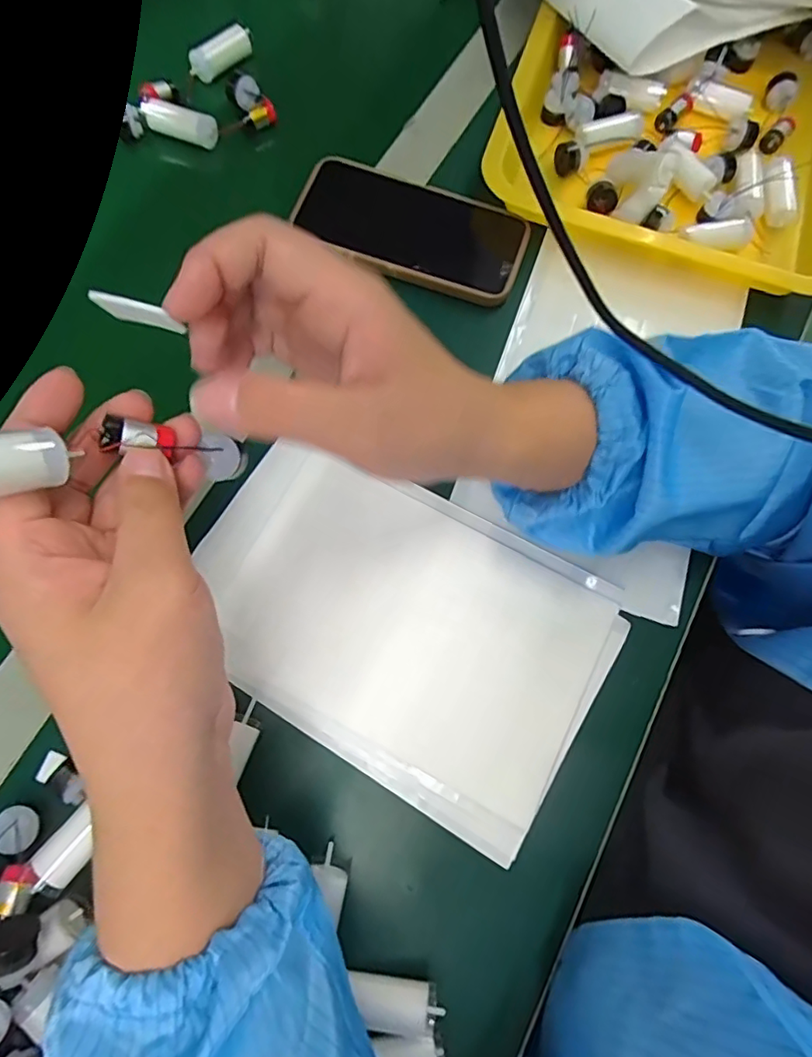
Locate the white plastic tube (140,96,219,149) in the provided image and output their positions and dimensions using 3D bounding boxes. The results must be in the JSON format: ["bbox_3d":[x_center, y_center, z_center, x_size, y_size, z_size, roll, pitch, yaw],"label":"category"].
[{"bbox_3d":[-0.172,-0.308,0.432,0.057,0.026,0.019,19,73,3],"label":"white plastic tube"}]

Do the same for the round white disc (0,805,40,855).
[{"bbox_3d":[-0.194,0.149,0.280,0.020,0.006,0.021,1,73,-3],"label":"round white disc"}]

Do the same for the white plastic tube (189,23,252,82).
[{"bbox_3d":[-0.149,-0.381,0.452,0.053,0.018,0.016,-31,77,-12],"label":"white plastic tube"}]

